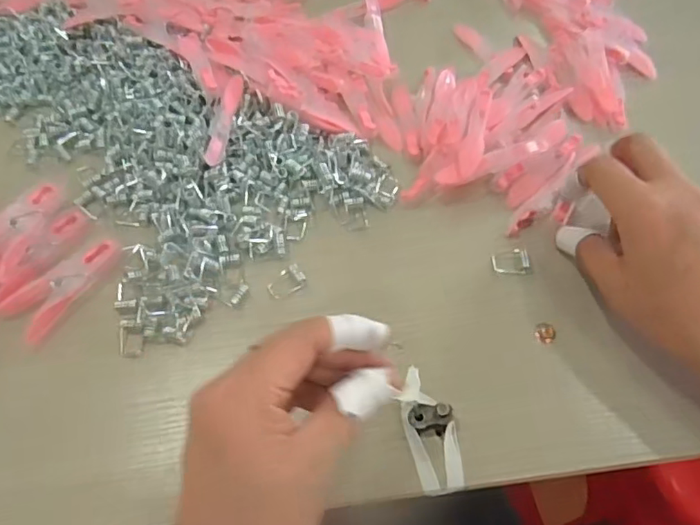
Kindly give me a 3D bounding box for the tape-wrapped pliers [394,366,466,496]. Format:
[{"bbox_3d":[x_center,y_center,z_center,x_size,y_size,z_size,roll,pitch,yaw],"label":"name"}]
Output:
[{"bbox_3d":[0.042,0.085,0.289,0.025,0.014,0.065,-15,60,-6],"label":"tape-wrapped pliers"}]

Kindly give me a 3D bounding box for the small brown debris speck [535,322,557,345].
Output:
[{"bbox_3d":[0.113,0.040,0.321,0.012,0.004,0.012,-1,59,2],"label":"small brown debris speck"}]

